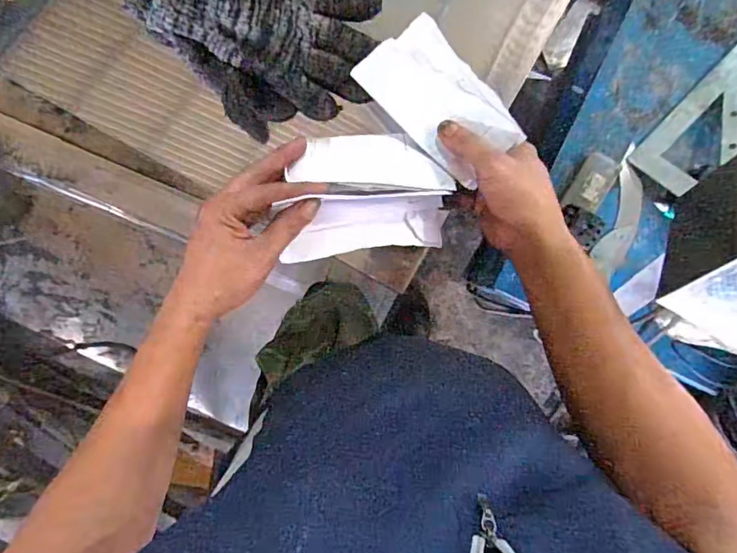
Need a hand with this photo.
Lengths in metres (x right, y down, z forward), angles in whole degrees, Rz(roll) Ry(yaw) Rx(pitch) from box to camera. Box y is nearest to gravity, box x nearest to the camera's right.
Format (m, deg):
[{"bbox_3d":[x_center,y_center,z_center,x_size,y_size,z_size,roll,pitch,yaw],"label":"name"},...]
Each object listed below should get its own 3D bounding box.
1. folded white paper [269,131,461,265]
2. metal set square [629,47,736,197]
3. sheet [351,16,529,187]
[{"bbox_3d":[-0.001,-0.077,0.459,0.151,0.050,0.110,-5,97,3],"label":"folded white paper"},{"bbox_3d":[0.658,-0.316,0.906,0.379,0.014,0.130,-47,69,9],"label":"metal set square"},{"bbox_3d":[0.063,-0.159,0.457,0.079,0.011,0.151,-42,84,8],"label":"sheet"}]

